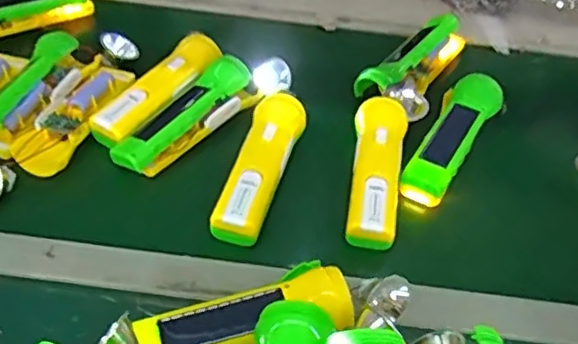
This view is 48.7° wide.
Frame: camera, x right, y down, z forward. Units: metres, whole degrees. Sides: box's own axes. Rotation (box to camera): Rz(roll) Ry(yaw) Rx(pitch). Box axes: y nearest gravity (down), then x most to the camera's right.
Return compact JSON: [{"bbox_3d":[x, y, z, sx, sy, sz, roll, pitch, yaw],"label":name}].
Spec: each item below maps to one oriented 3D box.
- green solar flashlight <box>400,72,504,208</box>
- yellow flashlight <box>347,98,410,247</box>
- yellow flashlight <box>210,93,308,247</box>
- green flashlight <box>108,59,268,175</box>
[{"bbox_3d":[0.166,-0.036,0.655,0.056,0.042,0.172,26,48,18],"label":"green solar flashlight"},{"bbox_3d":[0.085,-0.002,0.622,0.052,0.050,0.179,10,45,3],"label":"yellow flashlight"},{"bbox_3d":[-0.026,-0.005,0.606,0.047,0.048,0.171,14,45,8],"label":"yellow flashlight"},{"bbox_3d":[-0.105,-0.057,0.649,0.057,0.046,0.173,35,51,26],"label":"green flashlight"}]

